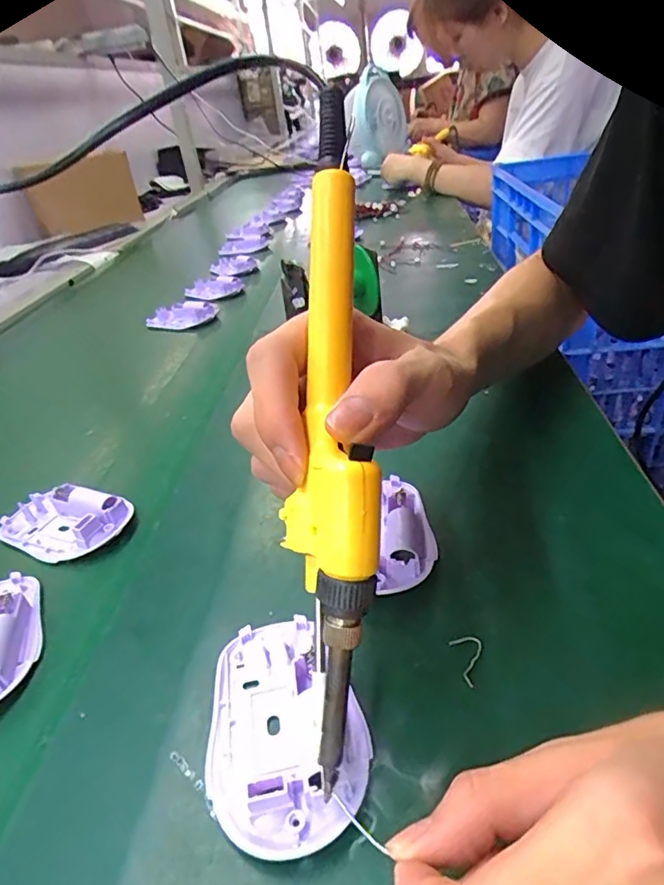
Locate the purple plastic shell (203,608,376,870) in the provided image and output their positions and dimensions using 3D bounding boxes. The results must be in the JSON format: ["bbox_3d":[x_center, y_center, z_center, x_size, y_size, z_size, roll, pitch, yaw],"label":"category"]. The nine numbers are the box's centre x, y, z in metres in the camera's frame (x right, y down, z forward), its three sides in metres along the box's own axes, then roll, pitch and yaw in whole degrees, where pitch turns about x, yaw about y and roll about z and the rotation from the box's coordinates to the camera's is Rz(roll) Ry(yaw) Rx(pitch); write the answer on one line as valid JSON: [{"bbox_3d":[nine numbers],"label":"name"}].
[{"bbox_3d":[-0.019,0.112,0.220,0.061,0.016,0.095,-8,33,-4],"label":"purple plastic shell"}]

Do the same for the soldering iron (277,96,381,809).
[{"bbox_3d":[-0.002,-0.011,0.188,0.034,0.230,0.023,-2,-11,9],"label":"soldering iron"}]

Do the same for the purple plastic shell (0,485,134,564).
[{"bbox_3d":[-0.177,0.051,0.354,0.085,0.018,0.048,6,35,18],"label":"purple plastic shell"}]

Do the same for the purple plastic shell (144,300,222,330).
[{"bbox_3d":[-0.193,-0.164,0.694,0.086,0.023,0.045,6,34,17],"label":"purple plastic shell"}]

